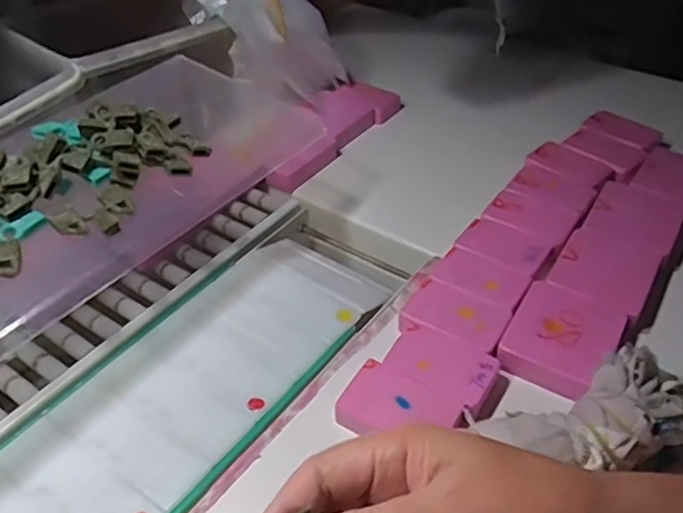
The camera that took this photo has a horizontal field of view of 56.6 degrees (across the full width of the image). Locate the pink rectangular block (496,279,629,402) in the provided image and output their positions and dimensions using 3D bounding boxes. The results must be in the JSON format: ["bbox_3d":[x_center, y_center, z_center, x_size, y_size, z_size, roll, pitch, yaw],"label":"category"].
[{"bbox_3d":[0.153,0.055,0.438,0.066,0.018,0.081,19,45,26],"label":"pink rectangular block"}]

